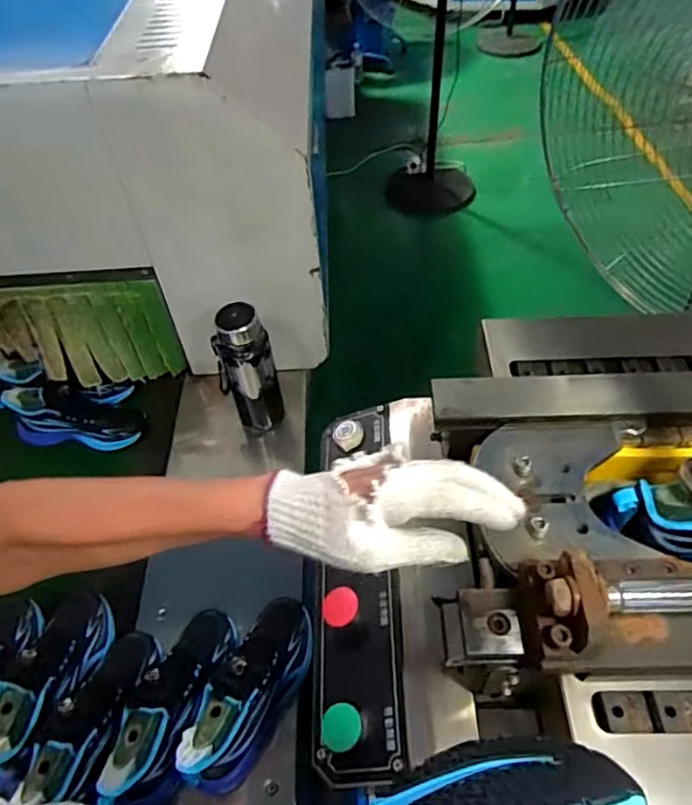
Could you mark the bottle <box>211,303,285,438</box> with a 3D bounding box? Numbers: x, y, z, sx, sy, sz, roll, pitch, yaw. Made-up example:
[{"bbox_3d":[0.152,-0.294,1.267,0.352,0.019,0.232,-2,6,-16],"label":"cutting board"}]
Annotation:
[{"bbox_3d":[-0.165,-0.046,1.000,0.085,0.248,0.082,-1,50,2],"label":"bottle"}]

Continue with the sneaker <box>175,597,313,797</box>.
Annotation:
[{"bbox_3d":[-0.114,0.340,0.728,0.088,0.095,0.242,20,40,18],"label":"sneaker"}]

